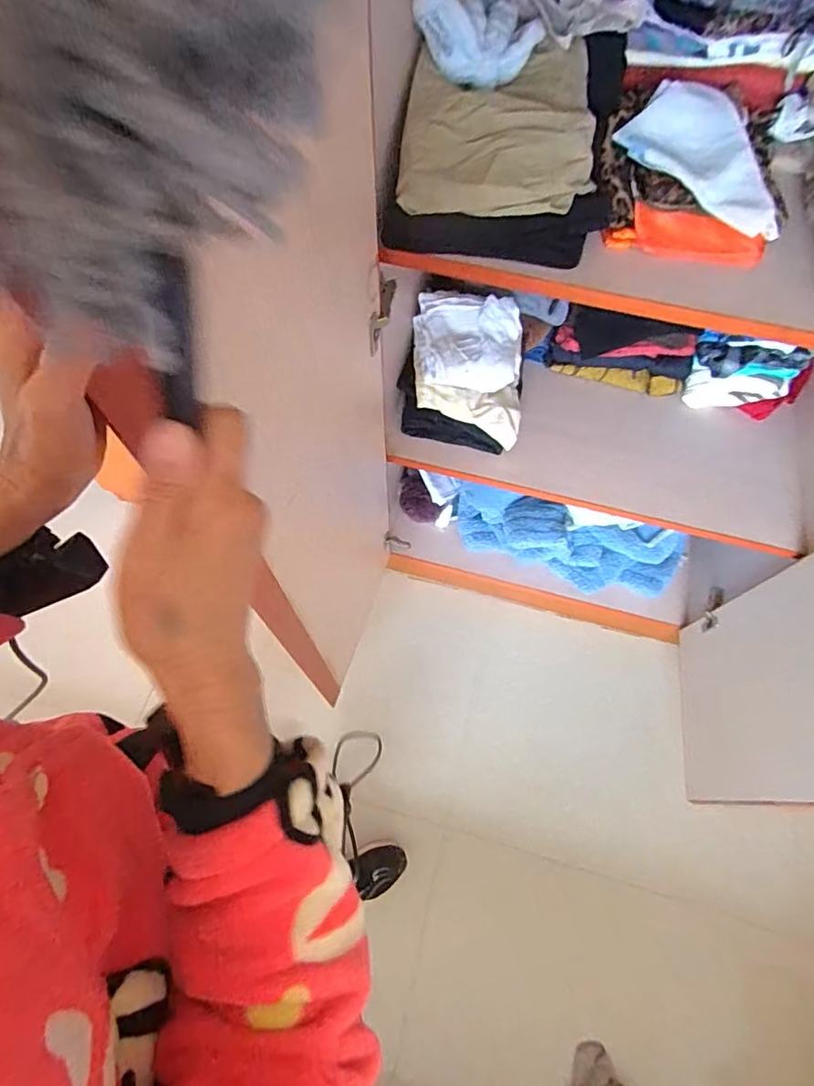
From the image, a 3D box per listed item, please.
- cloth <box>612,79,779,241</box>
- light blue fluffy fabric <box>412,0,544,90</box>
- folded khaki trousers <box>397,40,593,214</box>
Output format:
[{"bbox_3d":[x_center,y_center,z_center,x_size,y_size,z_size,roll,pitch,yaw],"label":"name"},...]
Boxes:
[{"bbox_3d":[0.390,-0.481,0.637,0.229,0.040,0.166,41,70,16],"label":"cloth"},{"bbox_3d":[0.089,-0.604,0.597,0.132,0.073,0.159,17,66,6],"label":"light blue fluffy fabric"},{"bbox_3d":[0.106,-0.483,0.598,0.207,0.054,0.252,8,65,2],"label":"folded khaki trousers"}]

